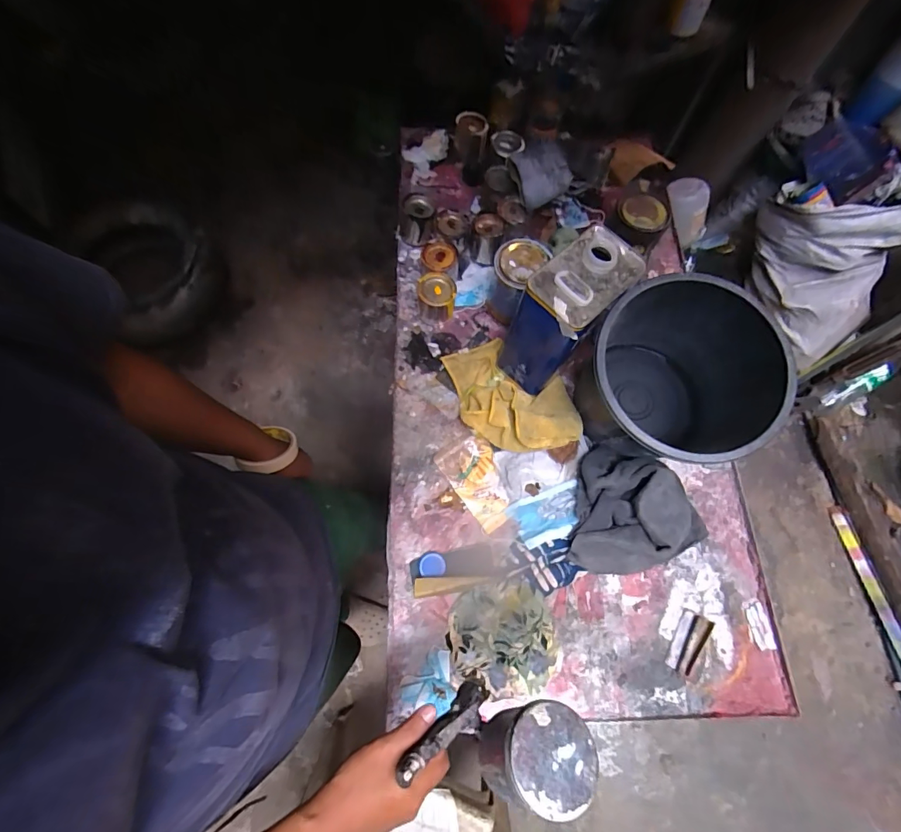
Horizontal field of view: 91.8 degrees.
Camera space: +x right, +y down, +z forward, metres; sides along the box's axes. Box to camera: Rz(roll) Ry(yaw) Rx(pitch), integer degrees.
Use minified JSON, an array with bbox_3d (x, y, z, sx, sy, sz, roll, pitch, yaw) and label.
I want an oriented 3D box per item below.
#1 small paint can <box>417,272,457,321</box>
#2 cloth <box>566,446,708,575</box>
[{"bbox_3d":[-0.026,-0.225,0.841,0.068,0.073,0.062,0,67,-1],"label":"small paint can"},{"bbox_3d":[0.313,0.162,0.714,0.209,0.089,0.193,12,67,4],"label":"cloth"}]

